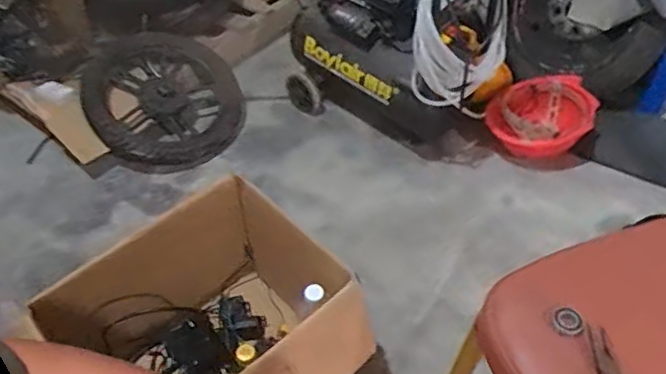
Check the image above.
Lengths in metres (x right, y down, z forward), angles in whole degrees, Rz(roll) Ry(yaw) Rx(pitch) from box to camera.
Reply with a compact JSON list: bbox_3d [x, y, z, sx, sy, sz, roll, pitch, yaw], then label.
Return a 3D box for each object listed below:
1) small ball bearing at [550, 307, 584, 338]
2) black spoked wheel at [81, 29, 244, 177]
[{"bbox_3d":[0.263,0.151,0.675,0.035,0.012,0.031,31,58,29],"label":"small ball bearing"},{"bbox_3d":[-0.428,-0.227,1.543,0.368,0.076,0.401,7,67,-16],"label":"black spoked wheel"}]

